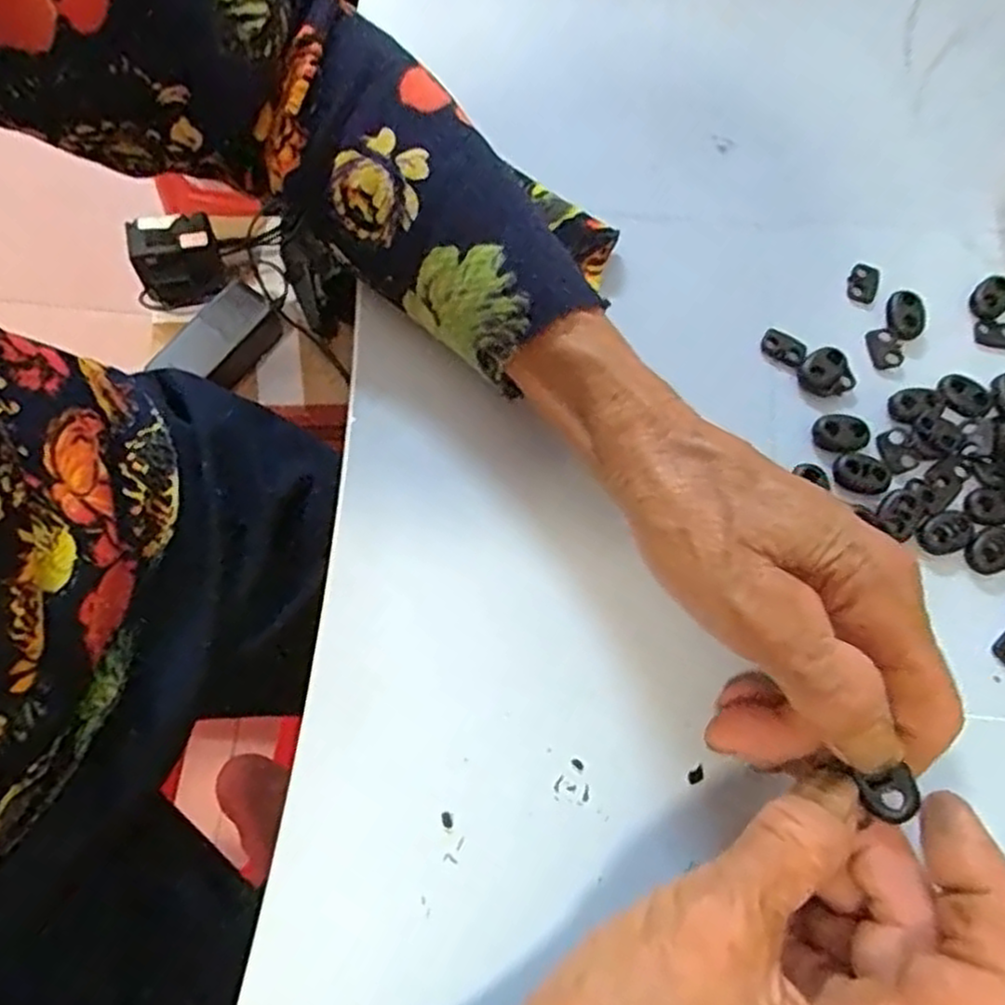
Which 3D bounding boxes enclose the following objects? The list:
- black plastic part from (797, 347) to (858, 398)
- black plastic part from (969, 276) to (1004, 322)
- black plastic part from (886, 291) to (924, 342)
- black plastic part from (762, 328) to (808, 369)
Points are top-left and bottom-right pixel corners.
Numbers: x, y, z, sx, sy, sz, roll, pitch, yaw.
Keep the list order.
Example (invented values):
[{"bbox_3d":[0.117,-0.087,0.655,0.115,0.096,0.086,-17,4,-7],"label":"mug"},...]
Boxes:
[{"bbox_3d":[0.132,-0.053,0.301,0.021,0.004,0.020,1,68,-2],"label":"black plastic part"},{"bbox_3d":[0.210,-0.088,0.316,0.023,0.005,0.015,-37,74,-16],"label":"black plastic part"},{"bbox_3d":[0.170,-0.079,0.311,0.015,0.005,0.024,10,68,2],"label":"black plastic part"},{"bbox_3d":[0.117,-0.064,0.306,0.018,0.004,0.013,33,70,11],"label":"black plastic part"}]

